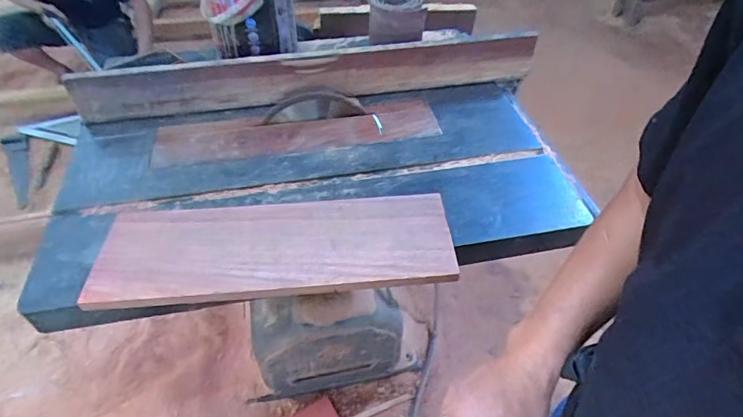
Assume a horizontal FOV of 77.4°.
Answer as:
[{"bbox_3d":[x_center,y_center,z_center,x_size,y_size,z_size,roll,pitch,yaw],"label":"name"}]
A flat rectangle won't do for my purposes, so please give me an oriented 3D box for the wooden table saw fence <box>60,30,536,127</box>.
[{"bbox_3d":[-0.106,-0.269,0.914,0.888,0.110,0.052,-8,43,-11],"label":"wooden table saw fence"}]

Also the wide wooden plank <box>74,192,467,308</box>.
[{"bbox_3d":[-0.128,0.047,0.654,0.473,0.027,0.167,-3,45,-6],"label":"wide wooden plank"}]

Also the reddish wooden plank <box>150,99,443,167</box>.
[{"bbox_3d":[-0.129,-0.143,0.866,0.517,0.022,0.117,-7,46,-10],"label":"reddish wooden plank"}]

